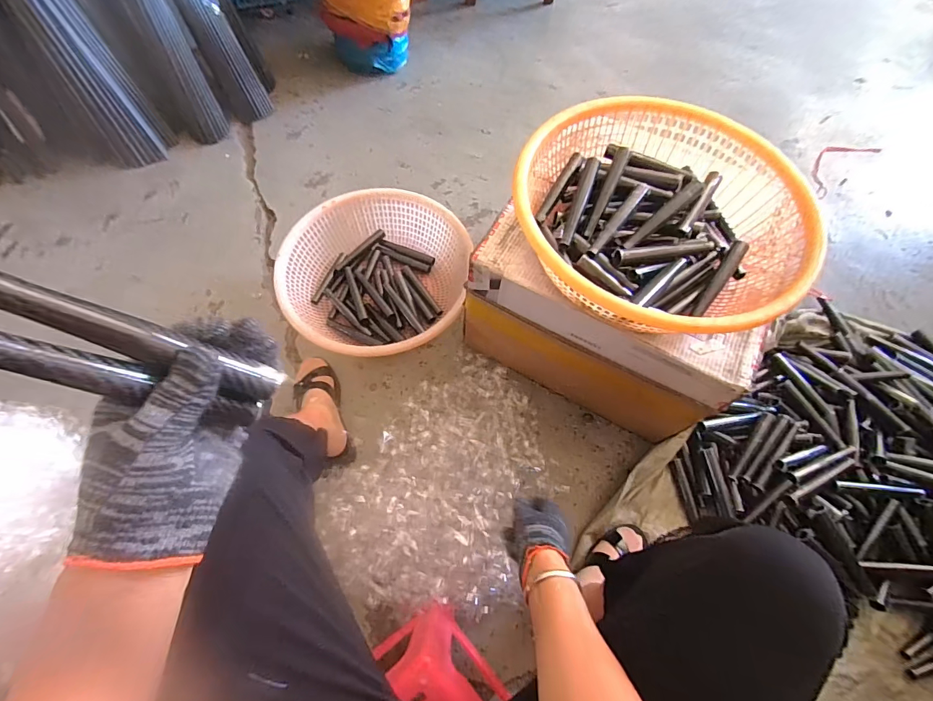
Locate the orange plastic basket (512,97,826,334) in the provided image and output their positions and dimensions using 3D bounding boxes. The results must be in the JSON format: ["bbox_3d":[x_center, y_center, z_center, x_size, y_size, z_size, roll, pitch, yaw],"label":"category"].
[{"bbox_3d":[0.271,-0.201,0.585,0.384,0.110,0.364,1,66,-2],"label":"orange plastic basket"}]

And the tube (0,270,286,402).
[{"bbox_3d":[-0.179,-0.003,0.228,0.019,0.152,0.021,-5,62,40],"label":"tube"}]

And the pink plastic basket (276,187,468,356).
[{"bbox_3d":[-0.187,-0.156,0.903,0.391,0.149,0.388,1,66,-2],"label":"pink plastic basket"}]

